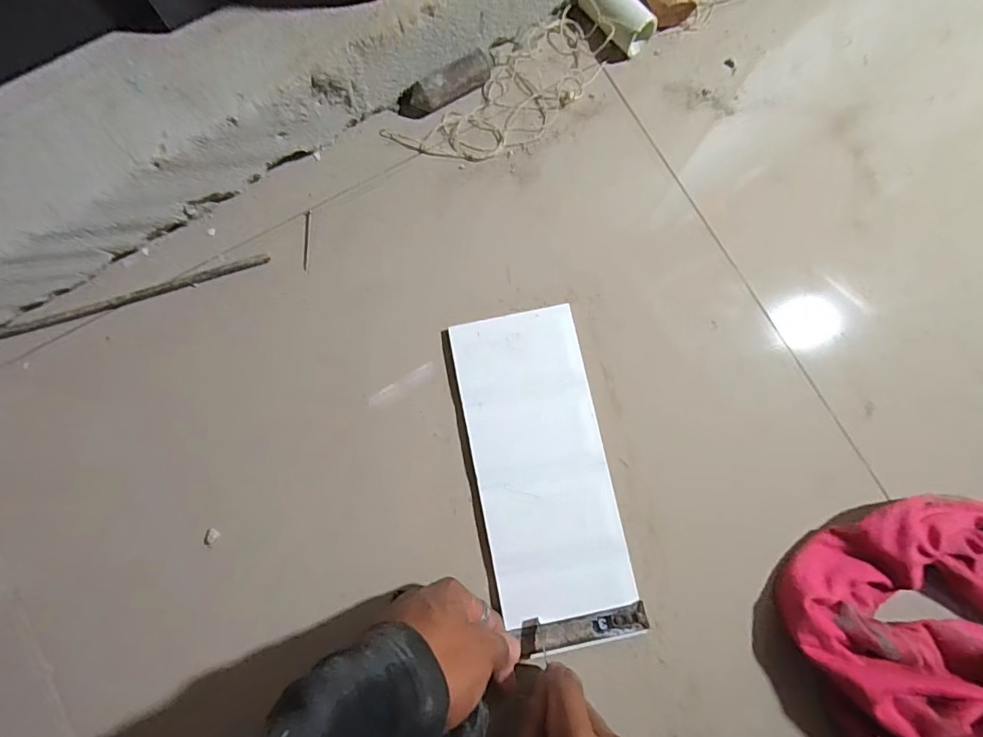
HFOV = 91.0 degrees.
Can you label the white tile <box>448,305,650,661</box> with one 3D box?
[{"bbox_3d":[0.039,0.079,0.364,0.096,0.008,0.245,-11,83,-2],"label":"white tile"}]

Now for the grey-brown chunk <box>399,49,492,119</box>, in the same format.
[{"bbox_3d":[-0.038,-0.236,0.401,0.081,0.025,0.024,-27,83,-4],"label":"grey-brown chunk"}]

